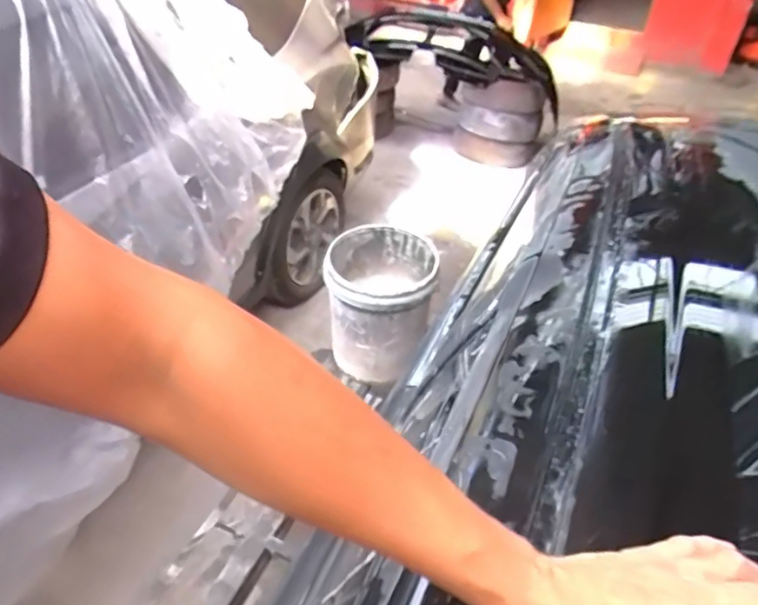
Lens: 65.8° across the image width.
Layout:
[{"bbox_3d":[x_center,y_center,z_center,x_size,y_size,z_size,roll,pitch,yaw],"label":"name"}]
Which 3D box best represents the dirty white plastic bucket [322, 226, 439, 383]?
[{"bbox_3d":[-0.007,-0.021,1.659,0.305,0.287,0.304,4,41,2],"label":"dirty white plastic bucket"}]

